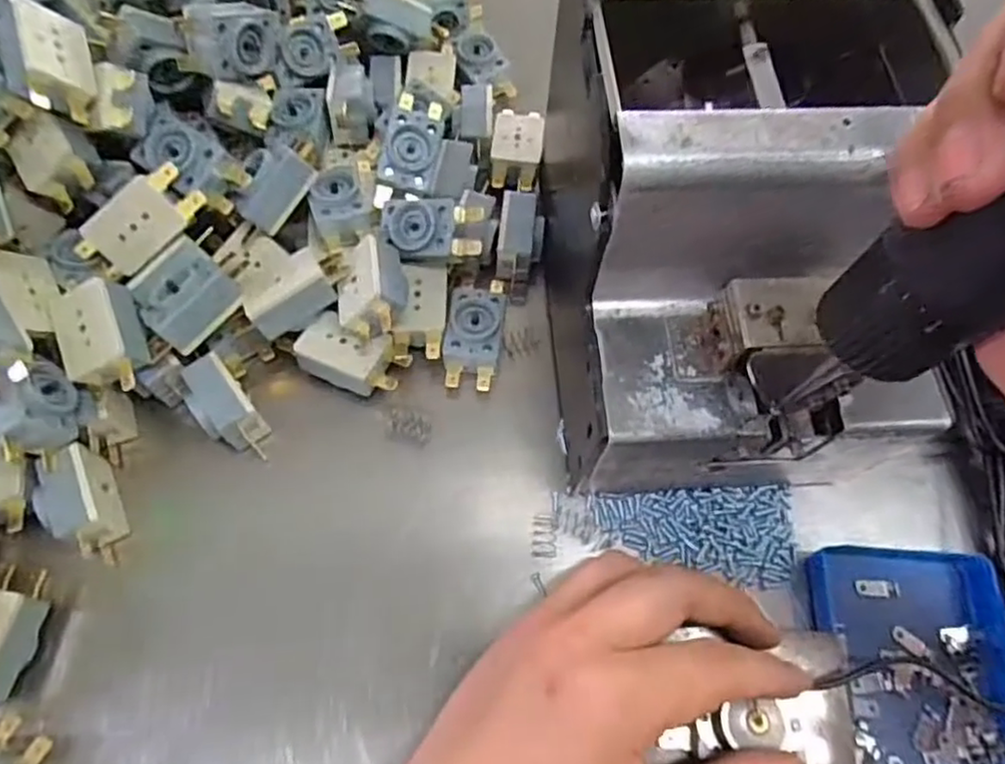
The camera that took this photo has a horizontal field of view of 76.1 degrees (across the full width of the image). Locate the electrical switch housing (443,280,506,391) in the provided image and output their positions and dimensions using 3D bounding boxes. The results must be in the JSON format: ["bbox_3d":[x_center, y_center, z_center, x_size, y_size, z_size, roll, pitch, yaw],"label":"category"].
[{"bbox_3d":[-0.013,-0.025,0.309,0.026,0.021,0.057,6,67,1],"label":"electrical switch housing"}]

